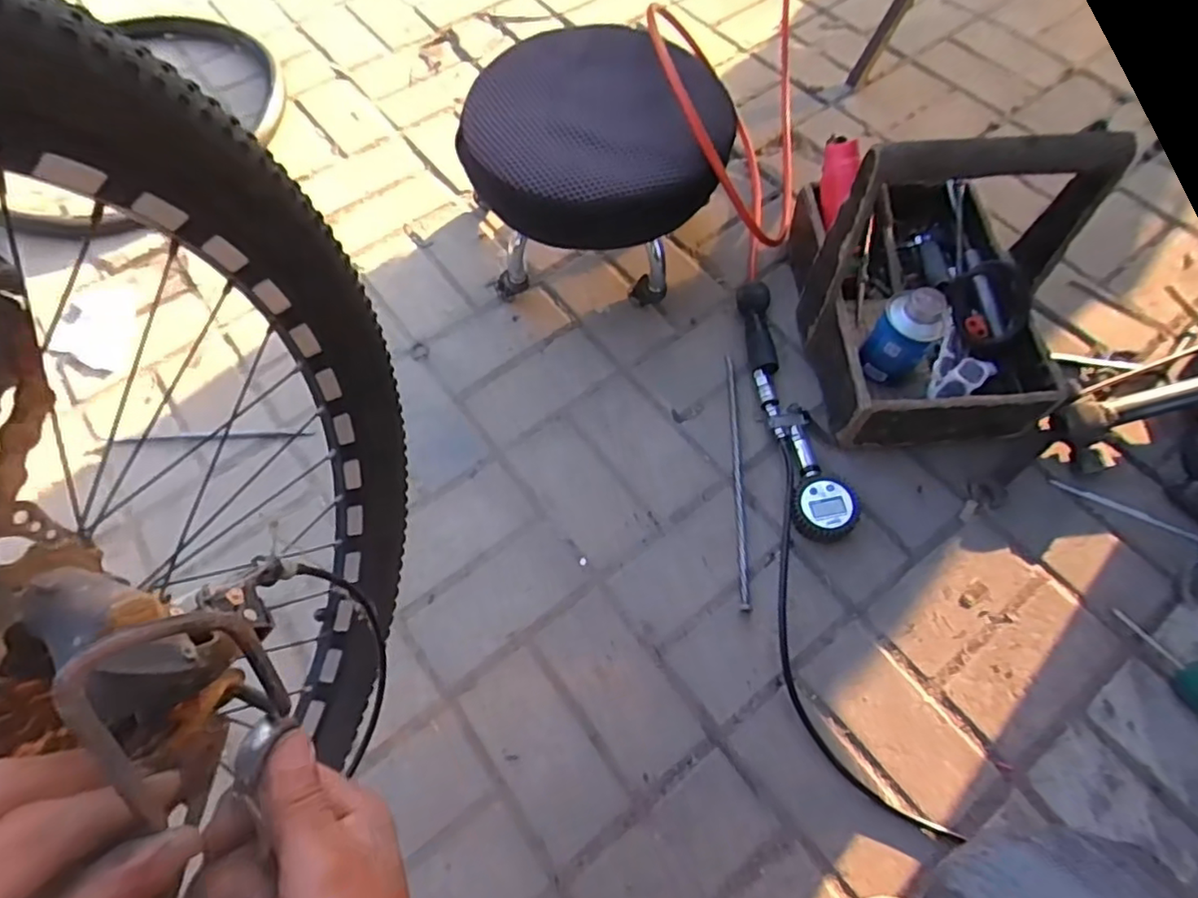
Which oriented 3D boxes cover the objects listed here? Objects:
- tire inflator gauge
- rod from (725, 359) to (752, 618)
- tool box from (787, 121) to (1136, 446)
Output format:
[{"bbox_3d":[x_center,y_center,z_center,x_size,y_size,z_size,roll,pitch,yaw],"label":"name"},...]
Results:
[{"bbox_3d":[0.236,0.078,0.709,0.125,0.043,0.646,-6,65,-2],"label":"tire inflator gauge"},{"bbox_3d":[0.167,0.032,0.747,0.011,0.011,0.326,1,65,2],"label":"rod"},{"bbox_3d":[0.385,-0.215,0.719,0.239,0.303,0.364,-2,65,0],"label":"tool box"}]

